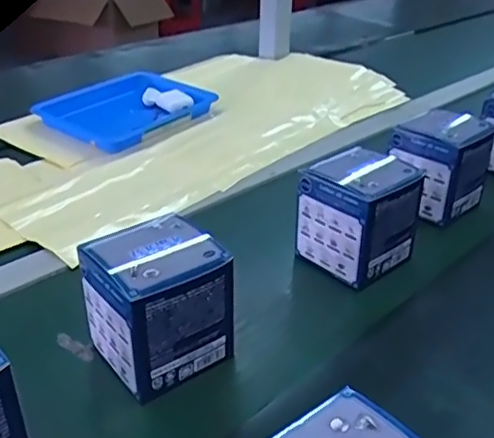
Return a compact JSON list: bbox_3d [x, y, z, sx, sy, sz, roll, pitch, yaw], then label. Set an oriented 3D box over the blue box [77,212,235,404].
[{"bbox_3d":[-0.063,0.062,0.431,0.092,0.101,0.081,-22,39,-33],"label":"blue box"}]

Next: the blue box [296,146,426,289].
[{"bbox_3d":[0.099,-0.004,0.542,0.075,0.104,0.084,-24,40,-35],"label":"blue box"}]

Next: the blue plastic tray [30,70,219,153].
[{"bbox_3d":[-0.173,-0.159,0.842,0.168,0.025,0.210,22,37,30],"label":"blue plastic tray"}]

